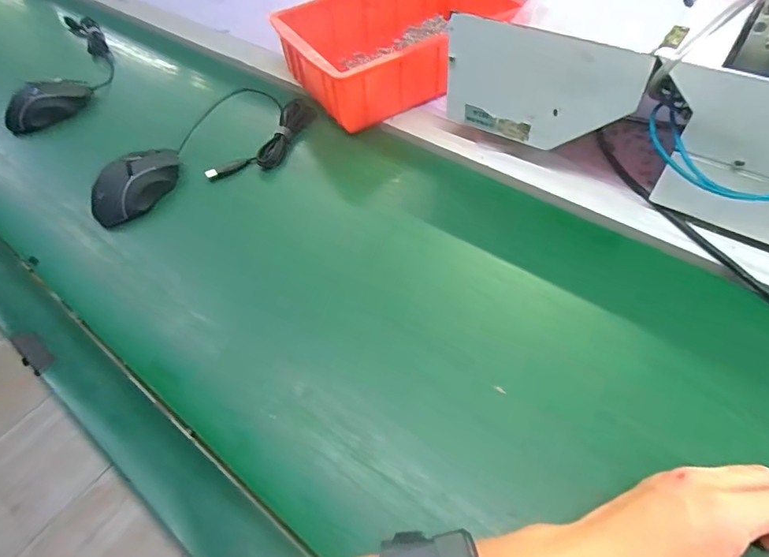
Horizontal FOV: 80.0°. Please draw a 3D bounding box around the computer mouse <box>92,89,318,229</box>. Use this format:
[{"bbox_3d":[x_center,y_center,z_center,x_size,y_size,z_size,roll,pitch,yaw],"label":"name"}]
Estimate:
[{"bbox_3d":[-0.220,-0.158,0.565,0.289,0.052,0.102,-29,56,-15],"label":"computer mouse"}]

